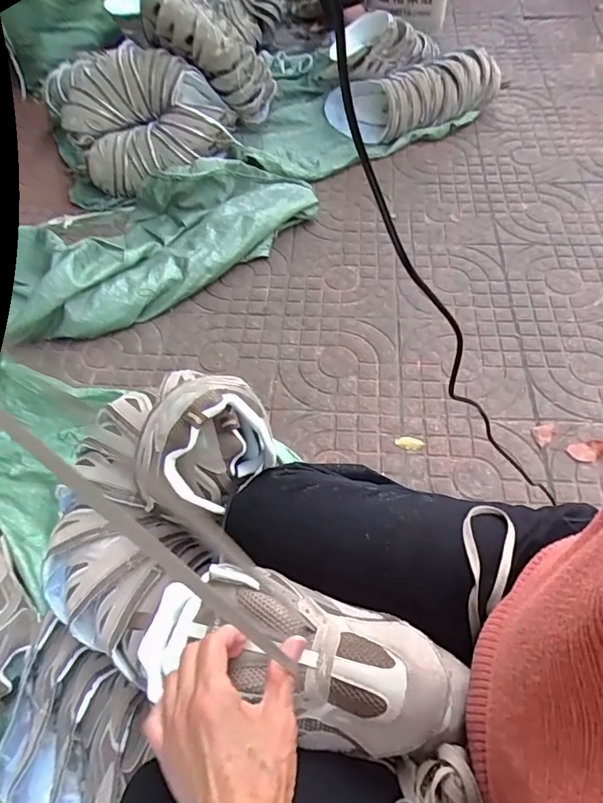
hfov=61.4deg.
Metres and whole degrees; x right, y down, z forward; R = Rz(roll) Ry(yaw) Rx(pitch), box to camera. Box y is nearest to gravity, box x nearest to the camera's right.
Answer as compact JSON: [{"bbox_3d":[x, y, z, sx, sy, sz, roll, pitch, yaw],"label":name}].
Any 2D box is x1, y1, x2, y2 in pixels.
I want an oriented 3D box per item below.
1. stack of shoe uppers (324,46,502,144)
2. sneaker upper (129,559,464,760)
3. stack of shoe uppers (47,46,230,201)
[{"bbox_3d":[0.337,-0.849,1.431,0.514,0.169,0.154,-15,56,-5],"label":"stack of shoe uppers"},{"bbox_3d":[-0.002,0.206,0.414,0.259,0.076,0.107,10,57,19],"label":"sneaker upper"},{"bbox_3d":[-0.351,-0.661,1.197,0.392,0.224,0.212,-18,56,-7],"label":"stack of shoe uppers"}]

